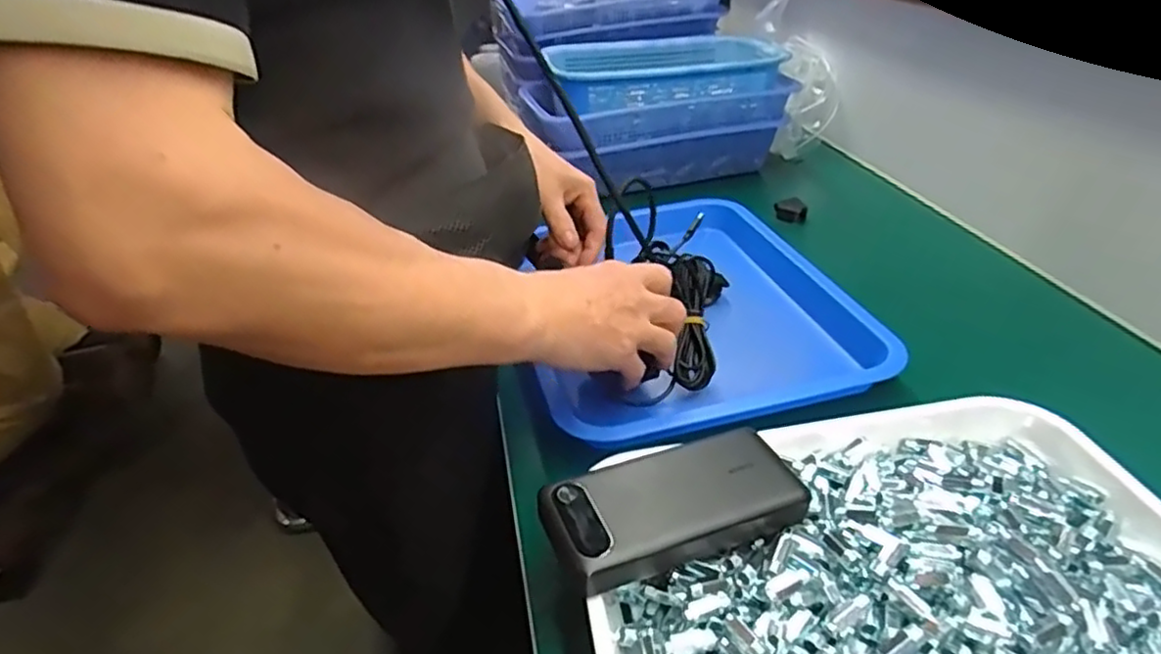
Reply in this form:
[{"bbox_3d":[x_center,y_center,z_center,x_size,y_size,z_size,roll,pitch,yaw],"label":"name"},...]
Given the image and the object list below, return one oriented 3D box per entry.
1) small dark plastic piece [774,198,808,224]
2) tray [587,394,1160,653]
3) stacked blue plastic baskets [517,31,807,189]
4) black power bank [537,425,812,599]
[{"bbox_3d":[0.266,-0.147,0.864,0.039,0.030,0.020,6,35,17],"label":"small dark plastic piece"},{"bbox_3d":[0.183,0.141,0.397,0.344,0.040,0.239,-8,34,-3],"label":"tray"},{"bbox_3d":[0.105,-0.326,1.024,0.346,0.154,0.272,-15,35,-13],"label":"stacked blue plastic baskets"},{"bbox_3d":[0.058,0.109,0.415,0.151,0.030,0.068,-15,35,-13],"label":"black power bank"}]

